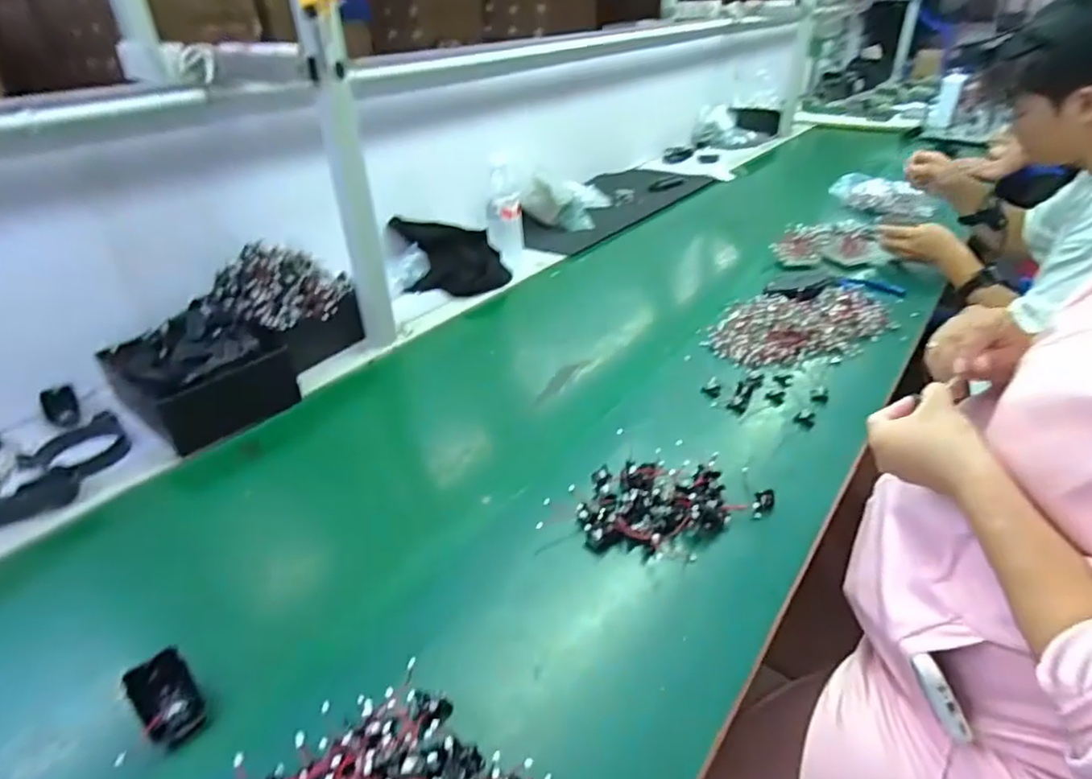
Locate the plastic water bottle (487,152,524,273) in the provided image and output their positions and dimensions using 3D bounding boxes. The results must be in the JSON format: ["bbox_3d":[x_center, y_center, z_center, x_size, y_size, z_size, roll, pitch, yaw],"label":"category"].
[{"bbox_3d":[-0.084,-0.345,1.218,0.072,0.193,0.065,-5,34,-5],"label":"plastic water bottle"}]

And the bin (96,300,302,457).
[{"bbox_3d":[-0.484,-0.029,0.847,0.237,0.112,0.187,24,42,33],"label":"bin"}]

